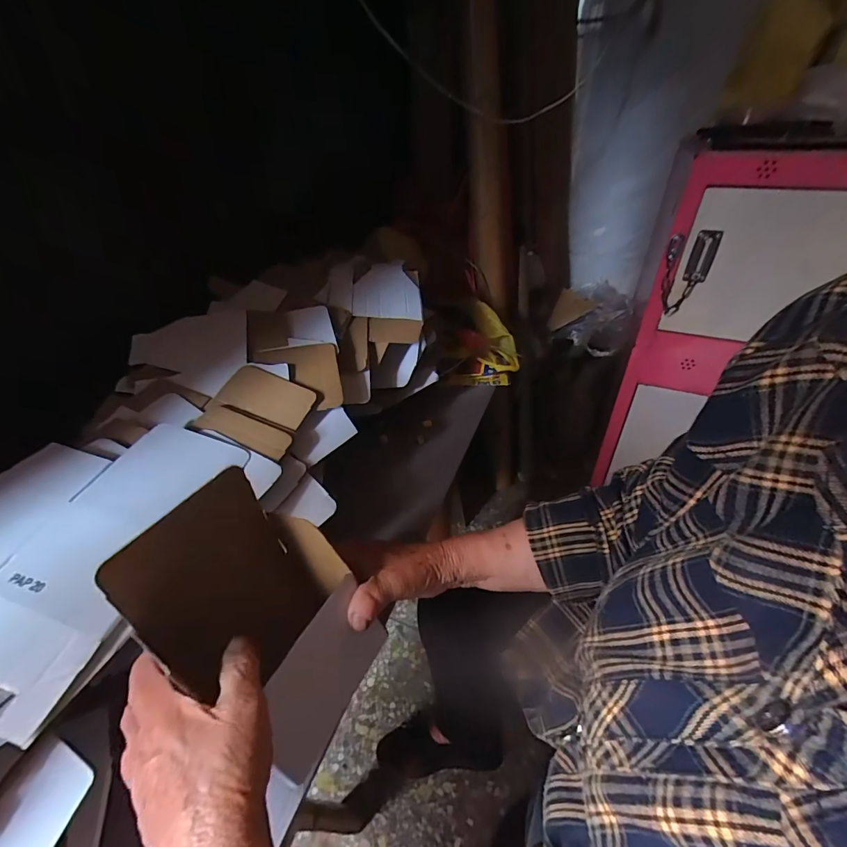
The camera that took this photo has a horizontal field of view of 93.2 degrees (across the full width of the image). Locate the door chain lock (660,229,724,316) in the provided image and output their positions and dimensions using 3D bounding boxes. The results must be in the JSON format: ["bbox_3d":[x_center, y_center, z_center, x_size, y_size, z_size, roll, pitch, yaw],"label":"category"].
[{"bbox_3d":[0.488,-0.282,0.751,0.075,0.146,0.015,15,40,21],"label":"door chain lock"}]

